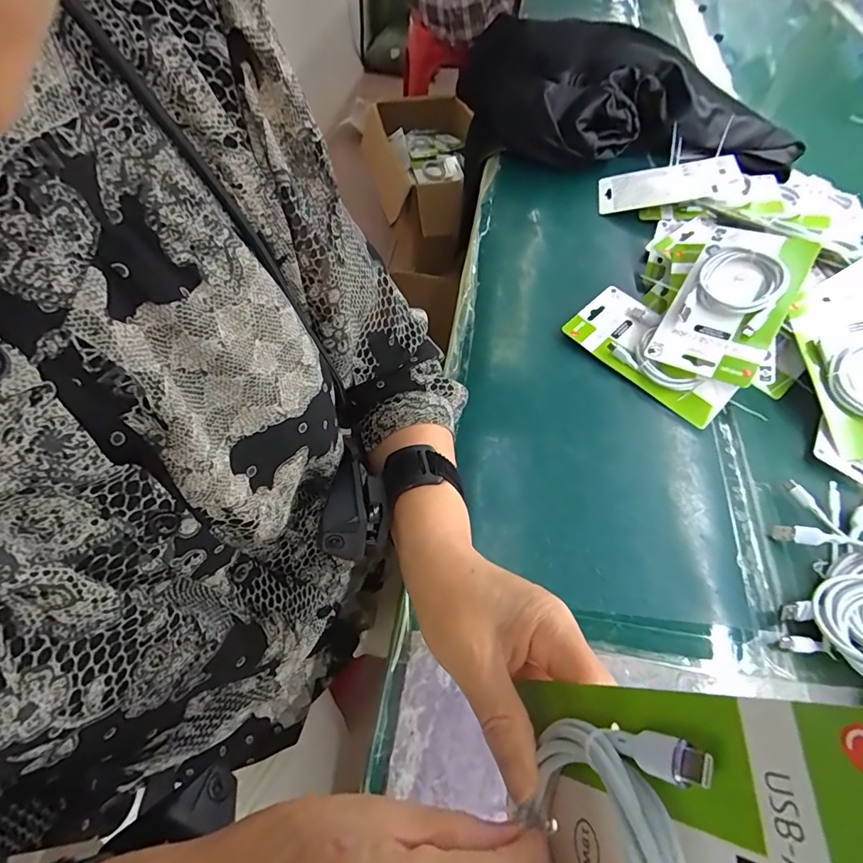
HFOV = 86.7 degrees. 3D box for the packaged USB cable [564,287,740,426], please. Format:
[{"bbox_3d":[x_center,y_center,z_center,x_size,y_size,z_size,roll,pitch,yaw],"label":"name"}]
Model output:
[{"bbox_3d":[0.241,-0.088,0.502,0.089,0.024,0.180,-37,65,-23],"label":"packaged USB cable"}]

